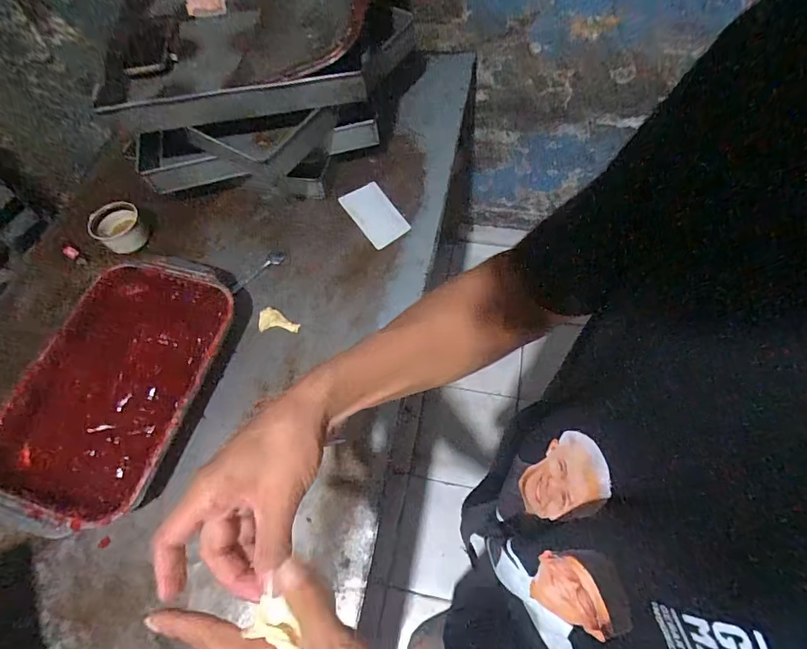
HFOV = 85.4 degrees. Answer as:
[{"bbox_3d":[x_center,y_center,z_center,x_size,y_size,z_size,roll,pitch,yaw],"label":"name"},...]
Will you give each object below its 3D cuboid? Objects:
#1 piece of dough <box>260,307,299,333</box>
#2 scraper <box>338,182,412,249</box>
[{"bbox_3d":[-0.218,-0.009,0.770,0.072,0.010,0.042,0,63,4],"label":"piece of dough"},{"bbox_3d":[-0.056,-0.219,0.864,0.083,0.010,0.140,-33,72,-7],"label":"scraper"}]

